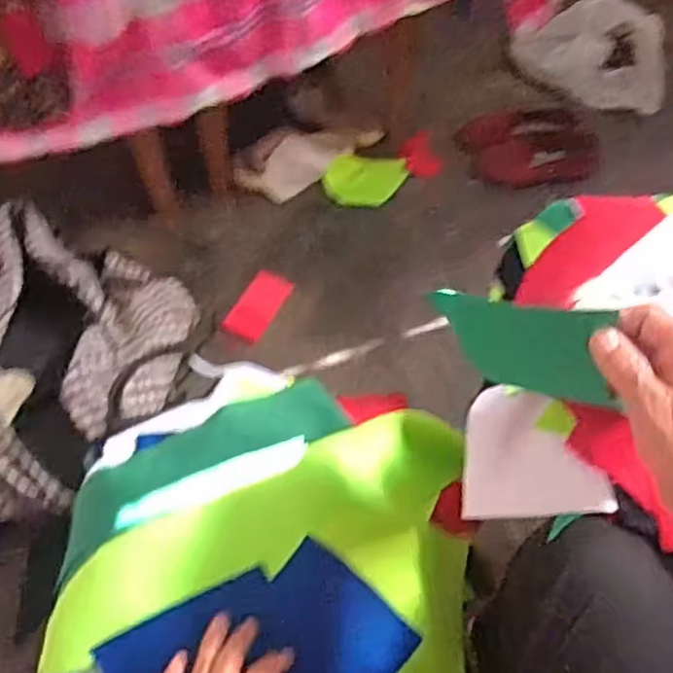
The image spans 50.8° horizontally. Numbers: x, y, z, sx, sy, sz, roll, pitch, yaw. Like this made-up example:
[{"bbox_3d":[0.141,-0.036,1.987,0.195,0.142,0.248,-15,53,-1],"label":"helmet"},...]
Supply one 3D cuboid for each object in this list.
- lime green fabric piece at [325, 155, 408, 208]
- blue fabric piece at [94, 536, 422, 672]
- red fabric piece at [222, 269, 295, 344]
[{"bbox_3d":[0.063,-0.308,1.376,0.172,0.059,0.089,-15,58,-10],"label":"lime green fabric piece"},{"bbox_3d":[-0.064,0.263,0.560,0.237,0.025,0.141,-26,71,-6],"label":"blue fabric piece"},{"bbox_3d":[-0.130,-0.053,1.199,0.062,0.007,0.161,27,50,2],"label":"red fabric piece"}]

